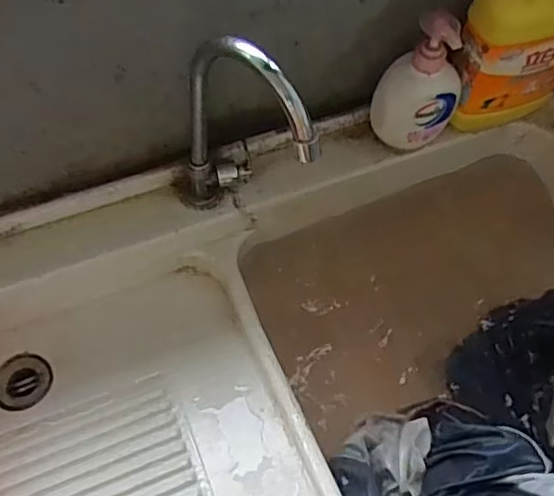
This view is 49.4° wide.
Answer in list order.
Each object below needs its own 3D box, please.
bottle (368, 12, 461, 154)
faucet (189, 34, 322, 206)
[{"bbox_3d":[0.170,-0.192,0.693,0.089,0.156,0.069,-36,68,-22],"label":"bottle"},{"bbox_3d":[-0.032,-0.088,0.592,0.065,0.247,0.147,-25,64,-17],"label":"faucet"}]

